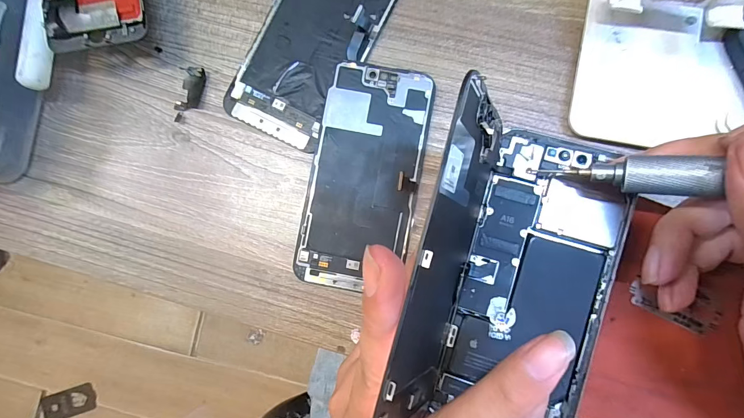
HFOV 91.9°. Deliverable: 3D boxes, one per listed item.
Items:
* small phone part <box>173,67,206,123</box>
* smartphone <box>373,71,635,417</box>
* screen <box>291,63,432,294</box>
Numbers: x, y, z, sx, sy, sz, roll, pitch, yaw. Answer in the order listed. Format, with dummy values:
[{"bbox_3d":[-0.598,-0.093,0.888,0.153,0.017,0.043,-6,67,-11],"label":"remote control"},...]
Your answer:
[{"bbox_3d":[-0.123,-0.077,0.243,0.018,0.004,0.037,7,86,4],"label":"small phone part"},{"bbox_3d":[0.064,0.028,0.150,0.093,0.061,0.135,16,87,5],"label":"smartphone"},{"bbox_3d":[-0.004,-0.020,0.229,0.068,0.007,0.140,10,86,5],"label":"screen"}]

